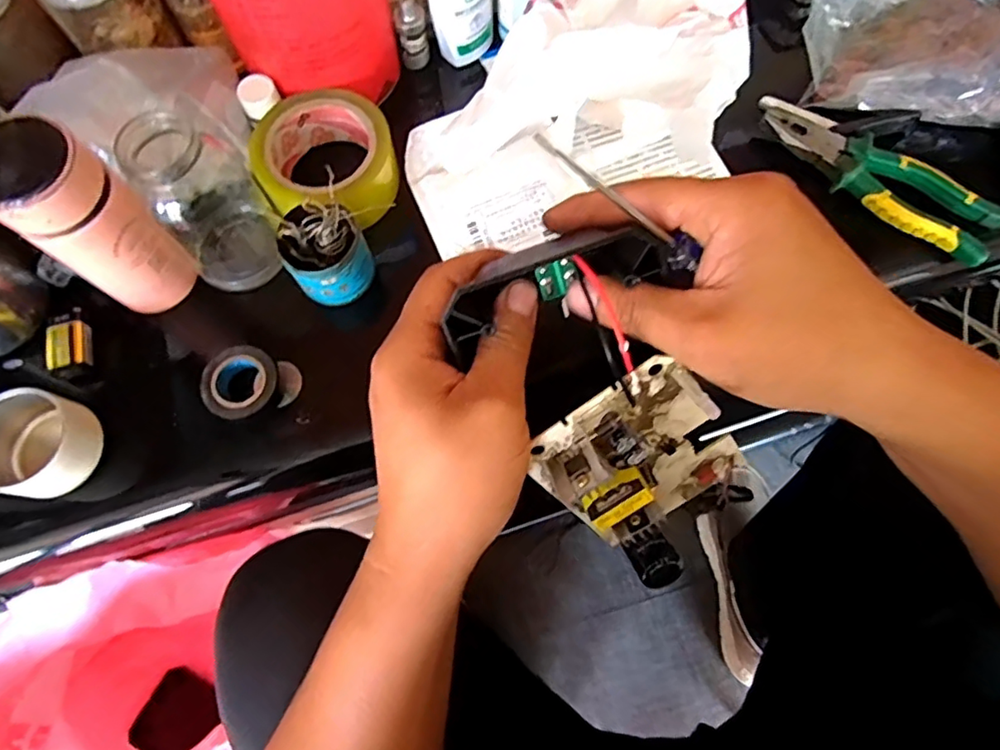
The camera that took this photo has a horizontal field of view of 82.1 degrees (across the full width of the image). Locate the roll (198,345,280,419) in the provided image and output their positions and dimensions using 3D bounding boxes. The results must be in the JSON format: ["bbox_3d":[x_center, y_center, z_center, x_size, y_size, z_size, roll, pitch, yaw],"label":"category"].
[{"bbox_3d":[-0.186,0.007,0.409,0.051,0.019,0.051,0,71,1],"label":"roll"}]

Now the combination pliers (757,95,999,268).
[{"bbox_3d":[0.295,-0.161,0.455,0.201,0.021,0.053,38,76,13],"label":"combination pliers"}]

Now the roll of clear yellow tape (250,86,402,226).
[{"bbox_3d":[-0.133,-0.166,0.447,0.103,0.048,0.103,0,71,1],"label":"roll of clear yellow tape"}]

